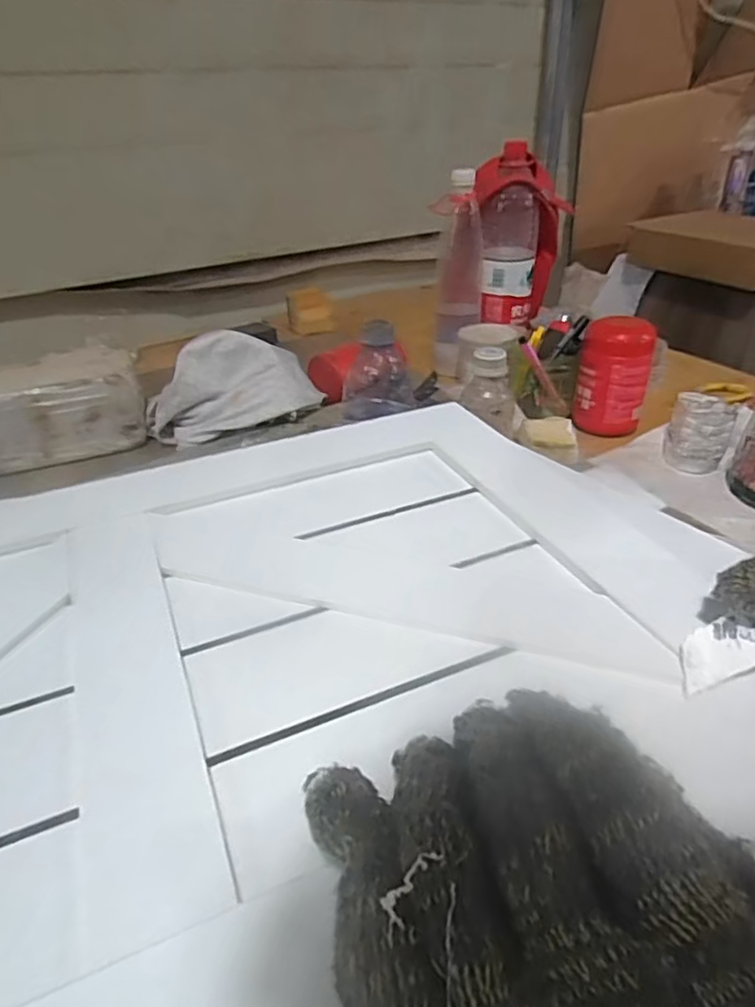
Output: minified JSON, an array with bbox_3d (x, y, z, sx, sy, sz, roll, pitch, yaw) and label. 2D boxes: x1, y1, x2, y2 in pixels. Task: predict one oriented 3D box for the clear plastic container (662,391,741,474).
[{"bbox_3d":[0.365,-0.081,0.709,0.064,0.071,0.063,14,37,24],"label":"clear plastic container"}]

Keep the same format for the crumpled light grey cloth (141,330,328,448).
[{"bbox_3d":[-0.173,-0.138,0.747,0.199,0.095,0.116,-15,36,-18],"label":"crumpled light grey cloth"}]

